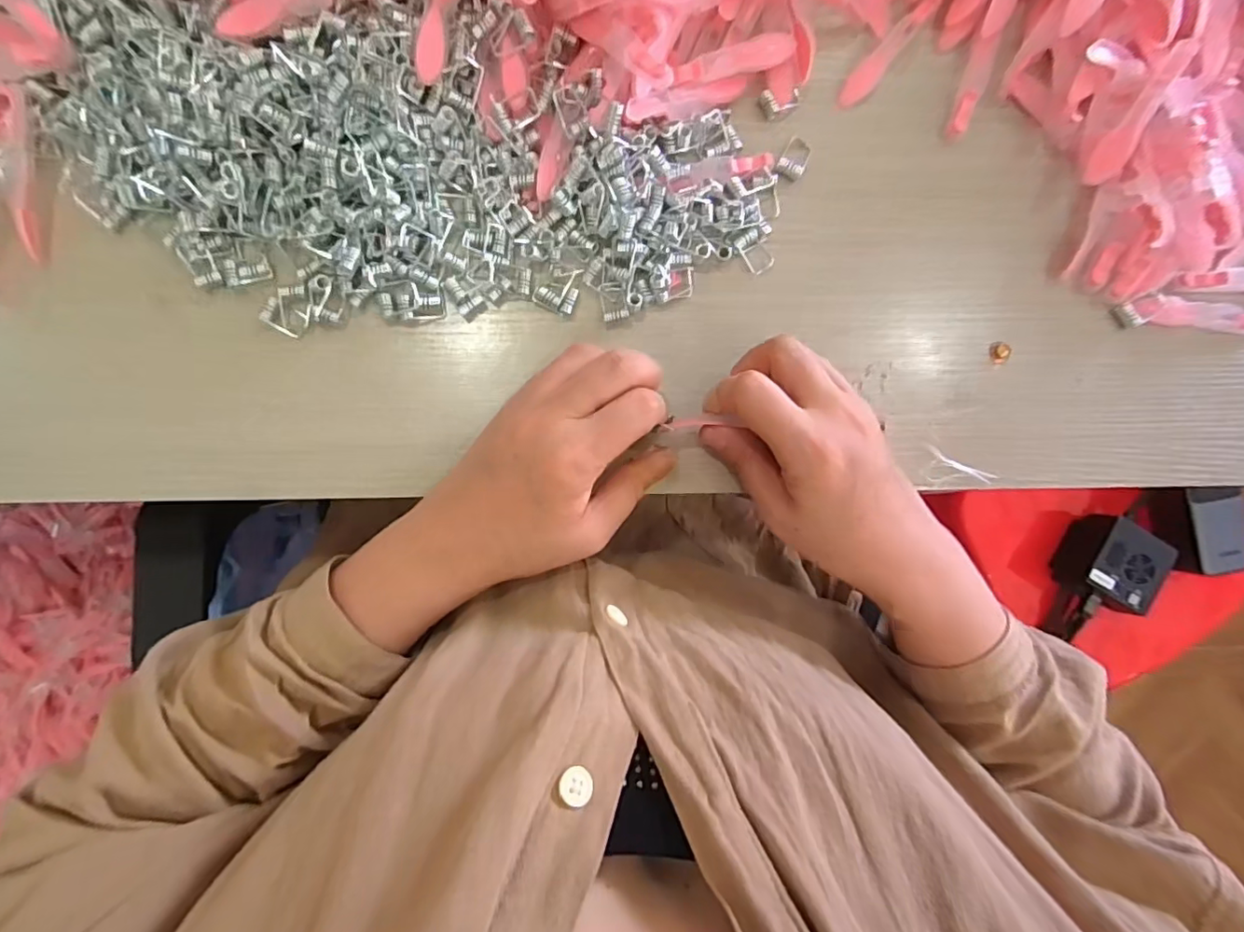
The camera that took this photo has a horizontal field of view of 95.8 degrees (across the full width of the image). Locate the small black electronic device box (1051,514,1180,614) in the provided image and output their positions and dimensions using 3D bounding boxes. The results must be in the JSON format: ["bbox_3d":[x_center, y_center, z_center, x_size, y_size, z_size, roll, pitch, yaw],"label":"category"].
[{"bbox_3d":[0.508,0.100,0.580,0.081,0.047,0.086,23,87,-2],"label":"small black electronic device box"}]

